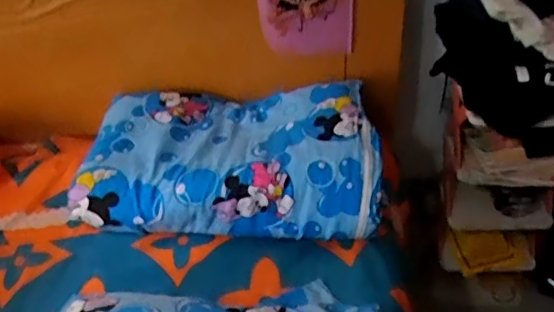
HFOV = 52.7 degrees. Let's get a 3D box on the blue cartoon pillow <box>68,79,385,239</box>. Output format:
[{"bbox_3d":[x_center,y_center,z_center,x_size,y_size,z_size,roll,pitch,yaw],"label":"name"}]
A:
[{"bbox_3d":[-0.085,-0.006,1.104,0.541,0.124,0.344,-1,41,3],"label":"blue cartoon pillow"}]

